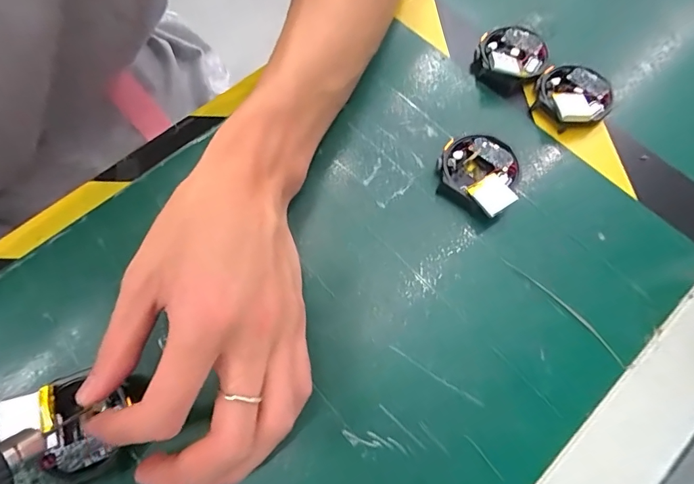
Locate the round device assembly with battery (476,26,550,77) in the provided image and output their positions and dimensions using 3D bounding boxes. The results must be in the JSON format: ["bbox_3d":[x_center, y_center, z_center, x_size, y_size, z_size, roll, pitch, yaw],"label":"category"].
[{"bbox_3d":[0.117,-0.136,0.284,0.047,0.014,0.046,0,69,-1],"label":"round device assembly with battery"}]

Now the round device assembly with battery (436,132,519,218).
[{"bbox_3d":[0.084,-0.043,0.248,0.045,0.013,0.053,-34,73,-13],"label":"round device assembly with battery"}]

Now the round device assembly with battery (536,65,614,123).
[{"bbox_3d":[0.153,-0.098,0.270,0.048,0.016,0.046,0,69,-1],"label":"round device assembly with battery"}]

